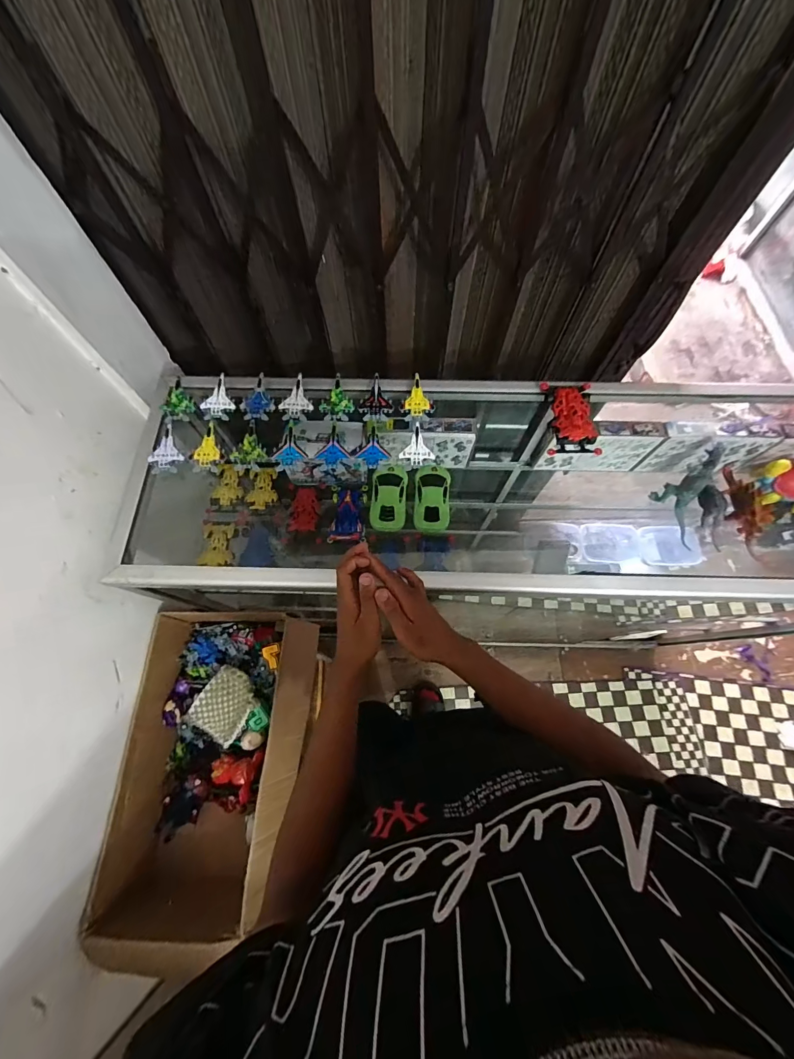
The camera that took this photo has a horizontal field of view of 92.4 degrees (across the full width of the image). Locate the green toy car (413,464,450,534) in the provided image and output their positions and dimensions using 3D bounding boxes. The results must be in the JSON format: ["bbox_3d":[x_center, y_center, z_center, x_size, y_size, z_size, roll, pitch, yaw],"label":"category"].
[{"bbox_3d":[0.081,-0.074,0.860,0.078,0.042,0.159,2,68,2],"label":"green toy car"}]

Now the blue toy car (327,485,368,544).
[{"bbox_3d":[-0.109,-0.039,0.853,0.079,0.027,0.141,0,68,1],"label":"blue toy car"}]

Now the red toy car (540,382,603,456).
[{"bbox_3d":[0.300,-0.196,0.661,0.081,0.040,0.144,3,69,2],"label":"red toy car"}]

